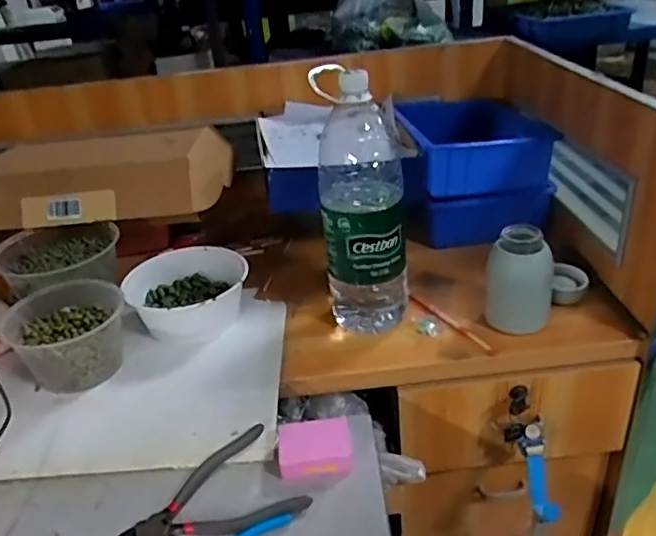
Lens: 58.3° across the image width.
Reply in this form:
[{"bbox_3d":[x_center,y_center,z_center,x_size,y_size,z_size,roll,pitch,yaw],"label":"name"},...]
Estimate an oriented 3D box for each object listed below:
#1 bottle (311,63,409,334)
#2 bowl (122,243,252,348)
[{"bbox_3d":[0.042,-0.071,0.729,0.106,0.318,0.084,5,31,20],"label":"bottle"},{"bbox_3d":[-0.191,0.036,0.821,0.169,0.062,0.159,-5,29,3],"label":"bowl"}]

